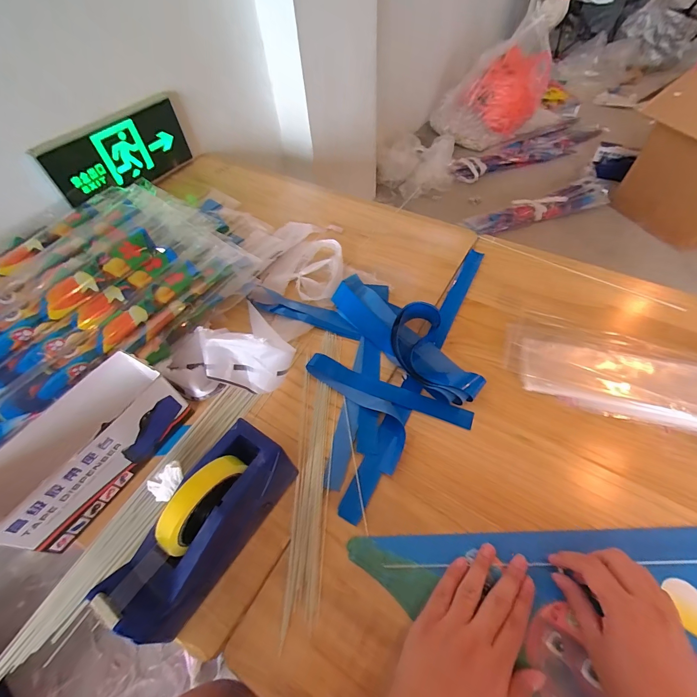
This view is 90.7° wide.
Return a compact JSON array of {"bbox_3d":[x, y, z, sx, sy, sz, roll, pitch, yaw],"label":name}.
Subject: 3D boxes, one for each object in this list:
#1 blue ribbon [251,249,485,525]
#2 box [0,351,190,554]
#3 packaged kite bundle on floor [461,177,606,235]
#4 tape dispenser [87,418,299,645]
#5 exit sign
[{"bbox_3d":[0.102,-0.020,0.536,0.408,0.036,0.391,-20,56,-11],"label":"blue ribbon"},{"bbox_3d":[-0.311,0.119,0.407,0.079,0.094,0.214,26,60,19],"label":"box"},{"bbox_3d":[0.839,-0.619,1.513,0.671,0.062,0.163,-19,55,-10],"label":"packaged kite bundle on floor"},{"bbox_3d":[-0.144,0.179,0.354,0.066,0.128,0.192,28,61,20],"label":"tape dispenser"},{"bbox_3d":[-0.493,-0.435,0.776,0.037,0.156,0.342,26,56,7],"label":"exit sign"}]

